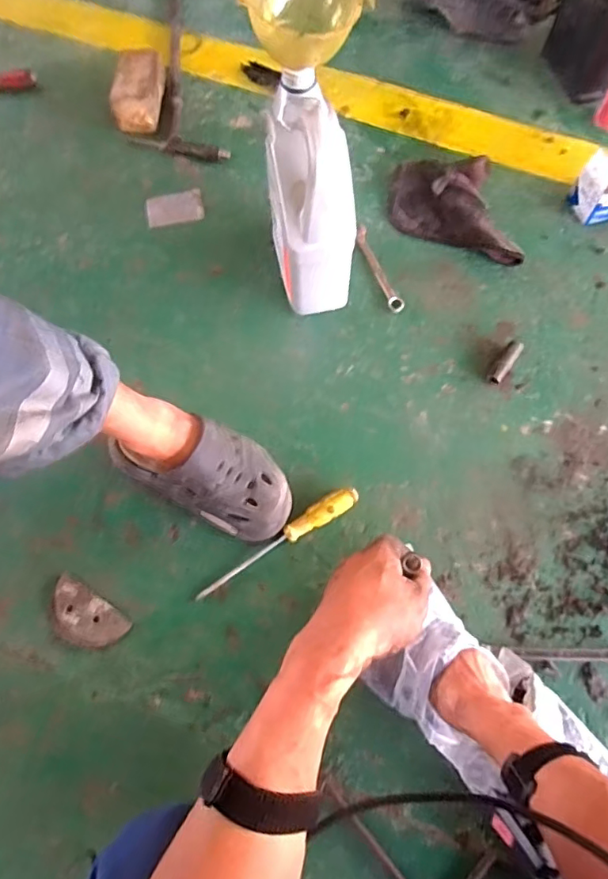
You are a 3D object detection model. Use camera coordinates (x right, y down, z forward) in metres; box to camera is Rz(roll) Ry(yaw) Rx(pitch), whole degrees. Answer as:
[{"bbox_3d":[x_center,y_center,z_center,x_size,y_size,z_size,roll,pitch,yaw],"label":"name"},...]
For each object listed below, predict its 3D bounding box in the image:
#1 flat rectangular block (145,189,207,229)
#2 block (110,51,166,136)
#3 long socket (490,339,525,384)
[{"bbox_3d":[-0.232,-0.417,0.952,0.101,0.005,0.068,-13,74,-8],"label":"flat rectangular block"},{"bbox_3d":[-0.316,-0.663,1.009,0.089,0.059,0.147,-2,70,2],"label":"block"},{"bbox_3d":[0.311,-0.118,0.817,0.021,0.022,0.081,34,75,13],"label":"long socket"}]

